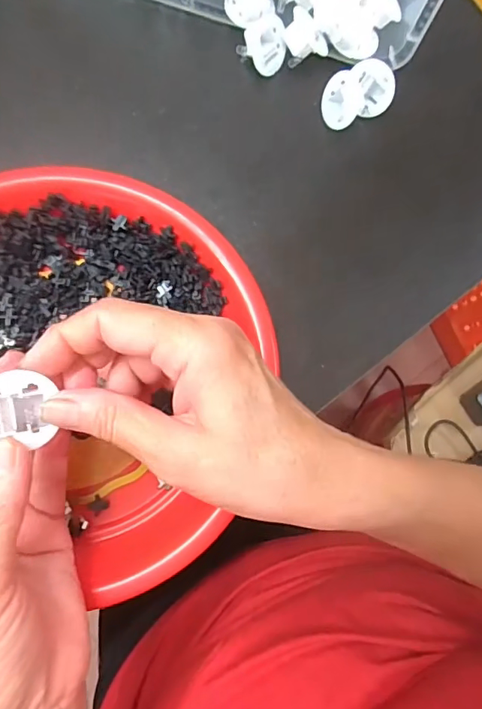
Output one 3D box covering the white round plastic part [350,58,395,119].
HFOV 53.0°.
[{"bbox_3d":[0.086,-0.175,0.316,0.033,0.028,0.011,54,40,-16],"label":"white round plastic part"}]

